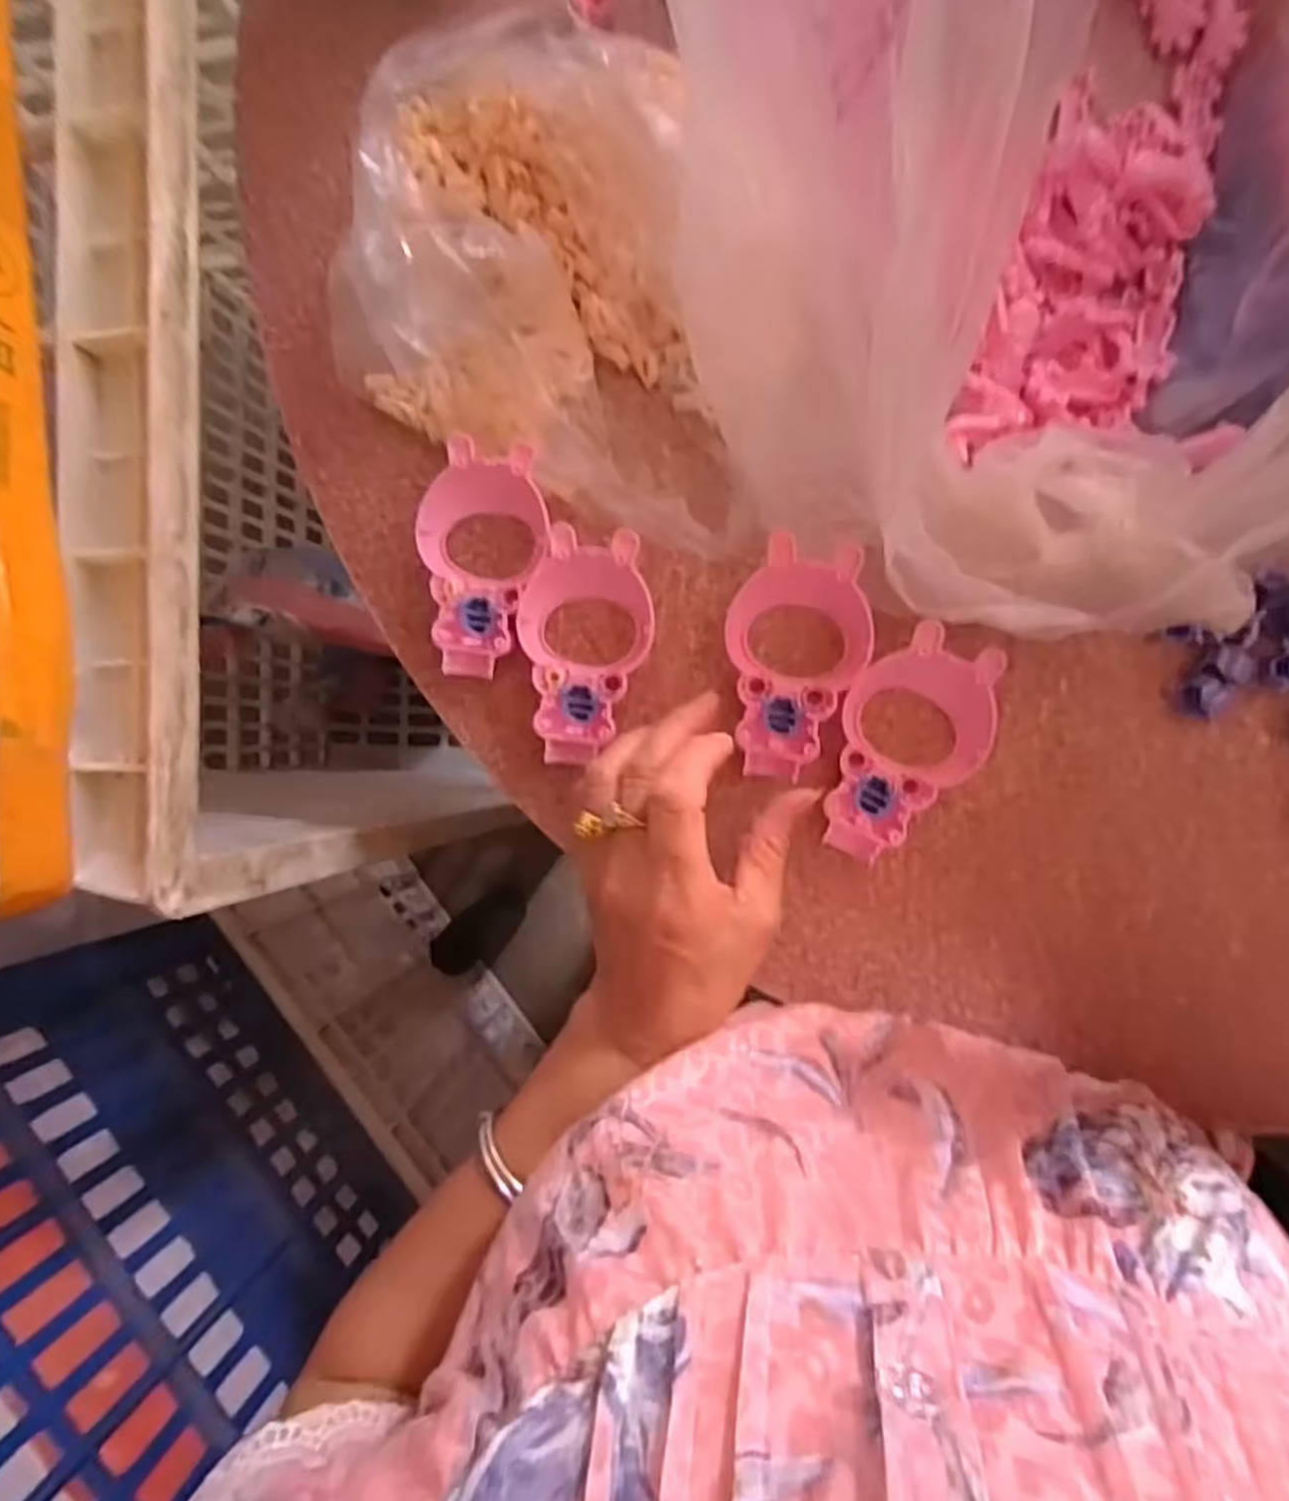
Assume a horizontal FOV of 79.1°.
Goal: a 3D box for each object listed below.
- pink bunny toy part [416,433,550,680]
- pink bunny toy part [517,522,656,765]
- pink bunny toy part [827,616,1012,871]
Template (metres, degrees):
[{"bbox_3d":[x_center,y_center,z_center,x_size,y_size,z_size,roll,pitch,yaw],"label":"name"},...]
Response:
[{"bbox_3d":[-0.074,-0.086,0.357,0.057,0.015,0.103,7,99,7],"label":"pink bunny toy part"},{"bbox_3d":[-0.026,-0.046,0.353,0.059,0.019,0.102,0,91,8],"label":"pink bunny toy part"},{"bbox_3d":[0.112,-0.001,0.341,0.060,0.029,0.102,29,94,6],"label":"pink bunny toy part"}]

